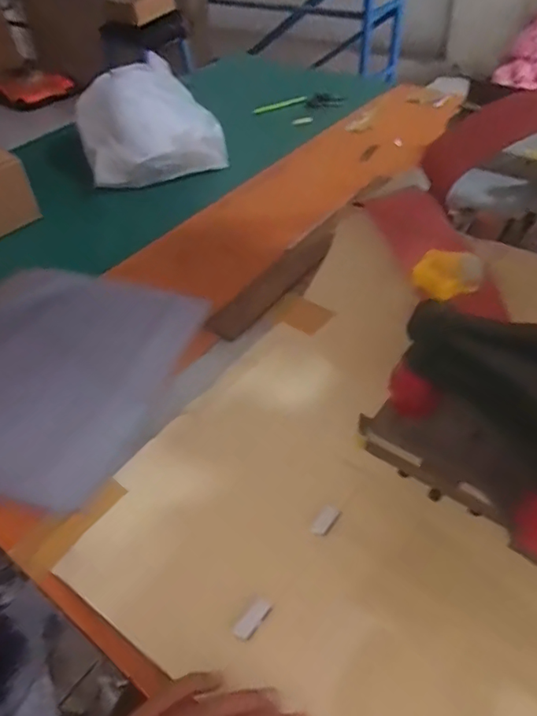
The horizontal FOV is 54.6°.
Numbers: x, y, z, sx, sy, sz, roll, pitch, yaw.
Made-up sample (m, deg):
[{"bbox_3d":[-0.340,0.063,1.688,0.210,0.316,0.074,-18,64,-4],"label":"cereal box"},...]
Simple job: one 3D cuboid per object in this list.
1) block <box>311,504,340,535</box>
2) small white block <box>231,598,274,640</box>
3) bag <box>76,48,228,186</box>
[{"bbox_3d":[0.048,0.137,0.440,0.014,0.004,0.030,29,54,28],"label":"block"},{"bbox_3d":[-0.011,0.191,0.381,0.014,0.004,0.032,31,55,29],"label":"small white block"},{"bbox_3d":[-0.219,-0.416,0.917,0.227,0.129,0.217,-19,47,-14],"label":"bag"}]

